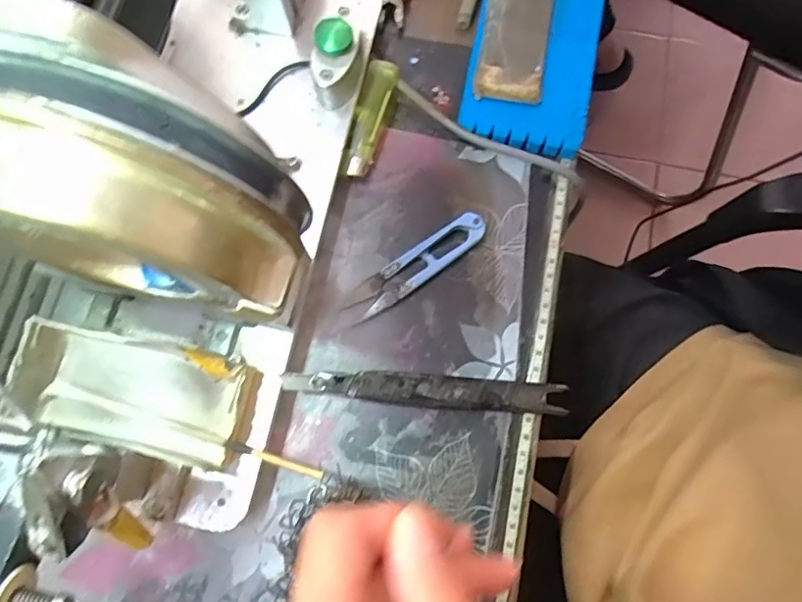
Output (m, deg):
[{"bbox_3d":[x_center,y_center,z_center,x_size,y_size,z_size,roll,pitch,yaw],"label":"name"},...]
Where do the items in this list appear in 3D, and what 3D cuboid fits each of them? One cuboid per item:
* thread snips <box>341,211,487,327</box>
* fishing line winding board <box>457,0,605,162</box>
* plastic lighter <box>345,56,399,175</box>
[{"bbox_3d":[0.010,-0.022,0.337,0.098,0.008,0.022,-35,78,-9],"label":"thread snips"},{"bbox_3d":[0.110,-0.260,0.382,0.079,0.016,0.322,12,76,3],"label":"fishing line winding board"},{"bbox_3d":[-0.020,-0.117,0.355,0.020,0.019,0.077,13,76,3],"label":"plastic lighter"}]

